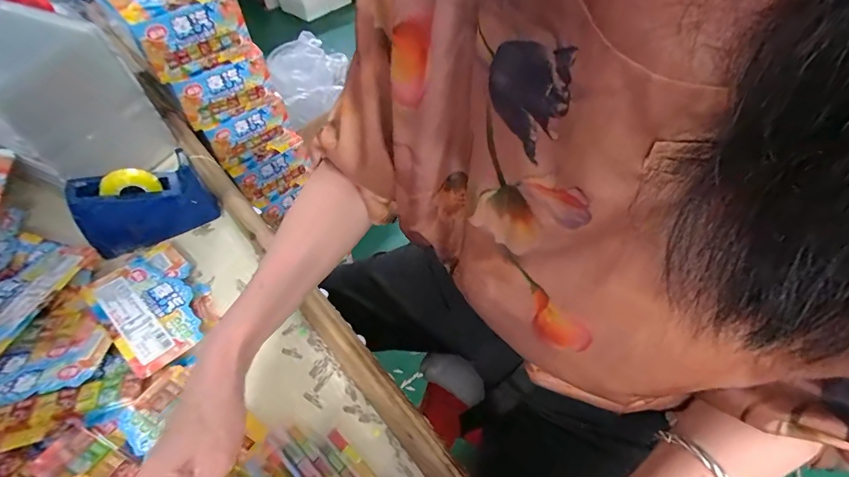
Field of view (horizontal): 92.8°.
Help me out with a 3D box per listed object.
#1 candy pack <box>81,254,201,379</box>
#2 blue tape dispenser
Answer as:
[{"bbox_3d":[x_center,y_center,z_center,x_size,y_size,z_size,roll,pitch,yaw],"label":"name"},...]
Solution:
[{"bbox_3d":[-0.291,0.073,0.424,0.144,0.013,0.077,34,59,26],"label":"candy pack"},{"bbox_3d":[-0.326,-0.045,0.471,0.135,0.076,0.046,-22,53,-16],"label":"blue tape dispenser"}]

